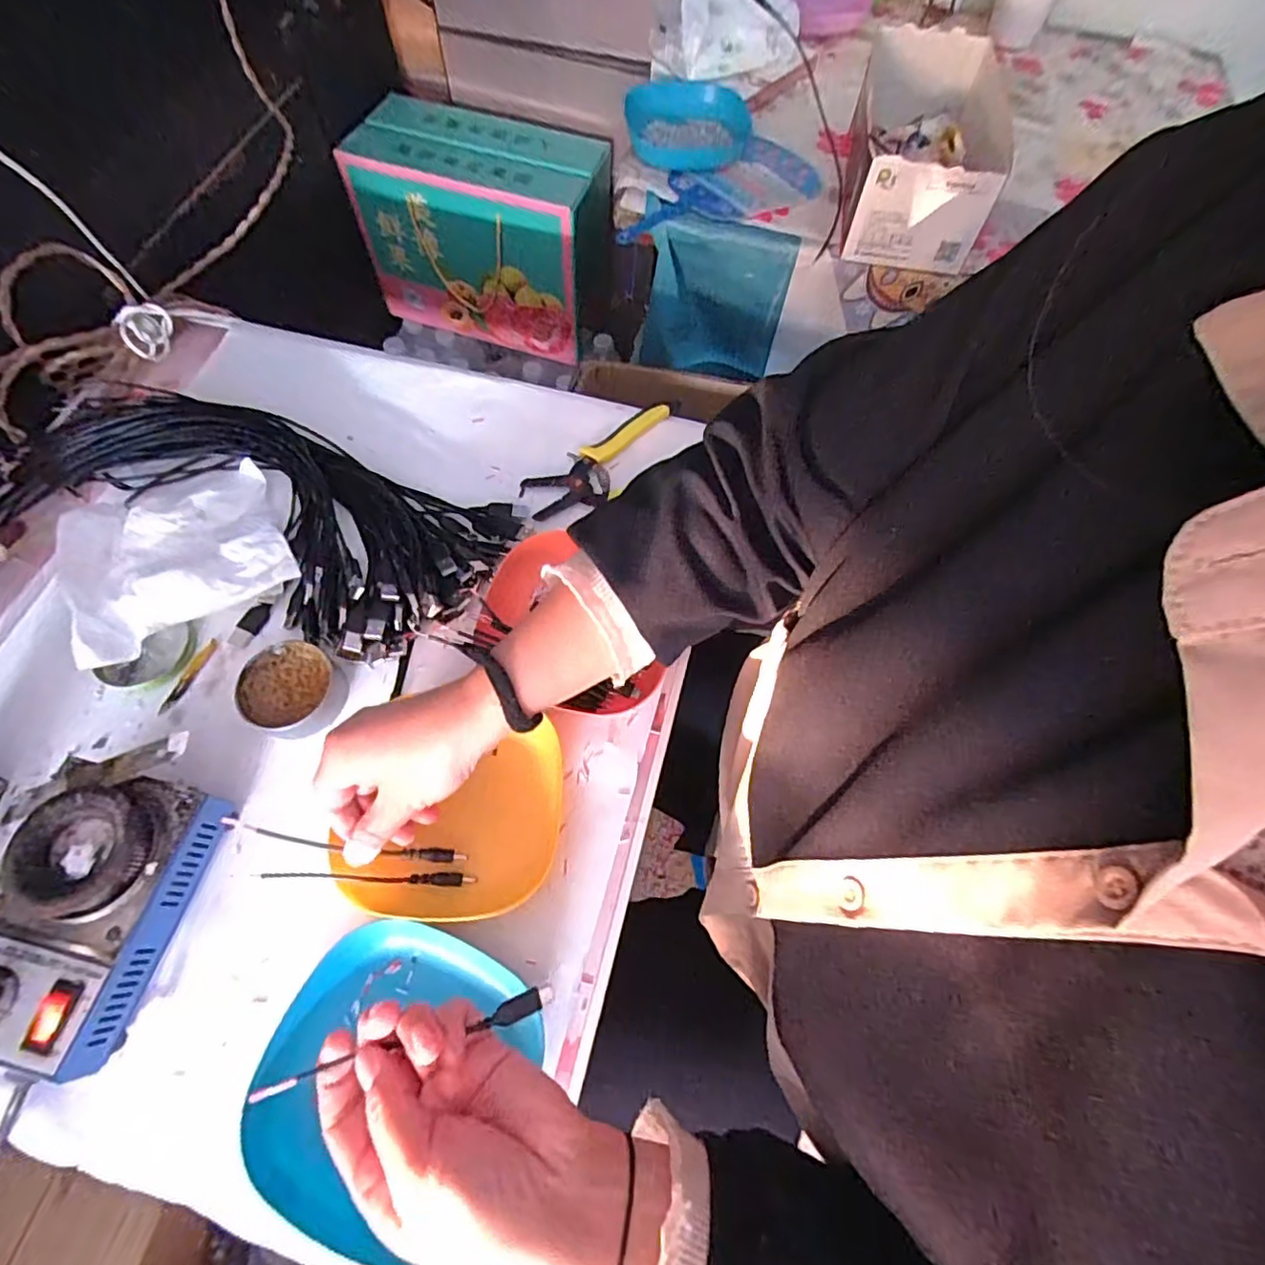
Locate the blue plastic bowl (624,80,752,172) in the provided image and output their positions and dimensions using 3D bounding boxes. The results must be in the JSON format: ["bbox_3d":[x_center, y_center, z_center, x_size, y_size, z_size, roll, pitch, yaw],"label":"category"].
[{"bbox_3d":[0.062,-0.578,0.697,0.138,0.037,0.135,3,66,-1],"label":"blue plastic bowl"}]

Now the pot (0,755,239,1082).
[{"bbox_3d":[-0.318,0.157,0.354,0.100,0.058,0.153,14,66,3],"label":"pot"}]

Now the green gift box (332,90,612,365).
[{"bbox_3d":[-0.214,-0.579,0.912,0.319,0.241,0.152,20,66,6],"label":"green gift box"}]

